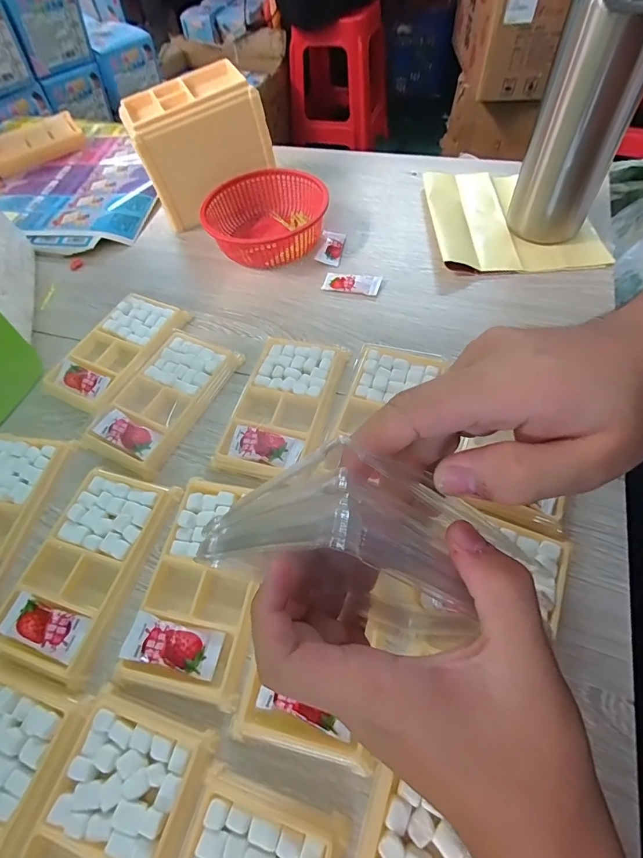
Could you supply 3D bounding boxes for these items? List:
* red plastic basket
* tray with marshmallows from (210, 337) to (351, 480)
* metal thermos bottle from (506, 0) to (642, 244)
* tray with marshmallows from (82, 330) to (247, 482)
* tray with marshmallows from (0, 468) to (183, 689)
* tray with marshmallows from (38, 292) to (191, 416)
[{"bbox_3d":[-0.058,-0.234,0.465,0.127,0.045,0.127,4,59,8],"label":"red plastic basket"},{"bbox_3d":[-0.031,-0.020,0.345,0.075,0.021,0.130,12,60,13],"label":"tray with marshmallows"},{"bbox_3d":[0.219,-0.265,0.340,0.080,0.234,0.067,24,64,19],"label":"metal thermos bottle"},{"bbox_3d":[-0.135,-0.029,0.359,0.073,0.015,0.132,23,63,19],"label":"tray with marshmallows"},{"bbox_3d":[-0.163,0.092,0.291,0.077,0.013,0.132,13,61,13],"label":"tray with marshmallows"},{"bbox_3d":[-0.192,-0.076,0.395,0.075,0.019,0.130,19,62,17],"label":"tray with marshmallows"}]

